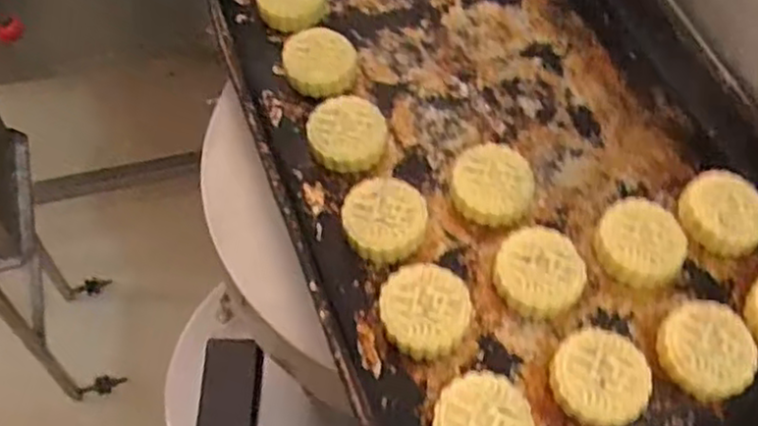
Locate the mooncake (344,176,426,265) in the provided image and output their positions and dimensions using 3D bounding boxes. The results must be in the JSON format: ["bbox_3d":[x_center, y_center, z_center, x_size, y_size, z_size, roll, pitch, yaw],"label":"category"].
[{"bbox_3d":[0.003,0.005,0.595,0.063,0.030,0.070,-7,57,-8],"label":"mooncake"}]

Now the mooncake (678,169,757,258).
[{"bbox_3d":[0.284,-0.001,0.602,0.071,0.026,0.062,40,63,21],"label":"mooncake"}]

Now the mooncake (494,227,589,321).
[{"bbox_3d":[0.123,0.046,0.568,0.064,0.031,0.068,2,57,-2],"label":"mooncake"}]

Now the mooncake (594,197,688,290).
[{"bbox_3d":[0.210,0.023,0.586,0.069,0.028,0.069,2,57,-2],"label":"mooncake"}]

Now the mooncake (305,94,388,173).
[{"bbox_3d":[-0.027,-0.068,0.639,0.067,0.033,0.064,2,57,-2],"label":"mooncake"}]

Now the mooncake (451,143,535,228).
[{"bbox_3d":[0.096,-0.025,0.611,0.067,0.030,0.066,2,57,-2],"label":"mooncake"}]

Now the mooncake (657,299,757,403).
[{"bbox_3d":[0.241,0.099,0.540,0.072,0.030,0.072,2,57,-2],"label":"mooncake"}]

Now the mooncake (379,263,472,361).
[{"bbox_3d":[0.034,0.074,0.551,0.066,0.026,0.066,15,57,7],"label":"mooncake"}]

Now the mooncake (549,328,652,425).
[{"bbox_3d":[0.157,0.119,0.524,0.063,0.030,0.067,2,57,-2],"label":"mooncake"}]

